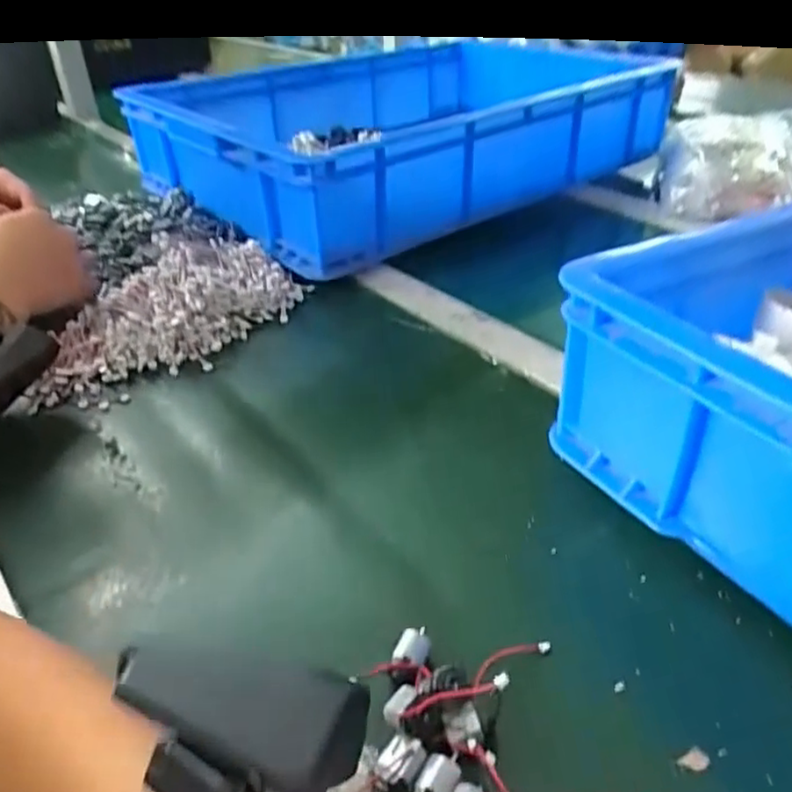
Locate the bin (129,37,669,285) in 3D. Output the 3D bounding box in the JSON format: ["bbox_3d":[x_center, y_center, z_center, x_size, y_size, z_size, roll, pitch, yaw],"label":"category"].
[{"bbox_3d":[0.005,-0.344,0.867,0.553,0.127,0.439,-27,42,-31],"label":"bin"}]

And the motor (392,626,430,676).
[{"bbox_3d":[0.007,0.125,0.327,0.014,0.010,0.025,12,38,19],"label":"motor"}]

